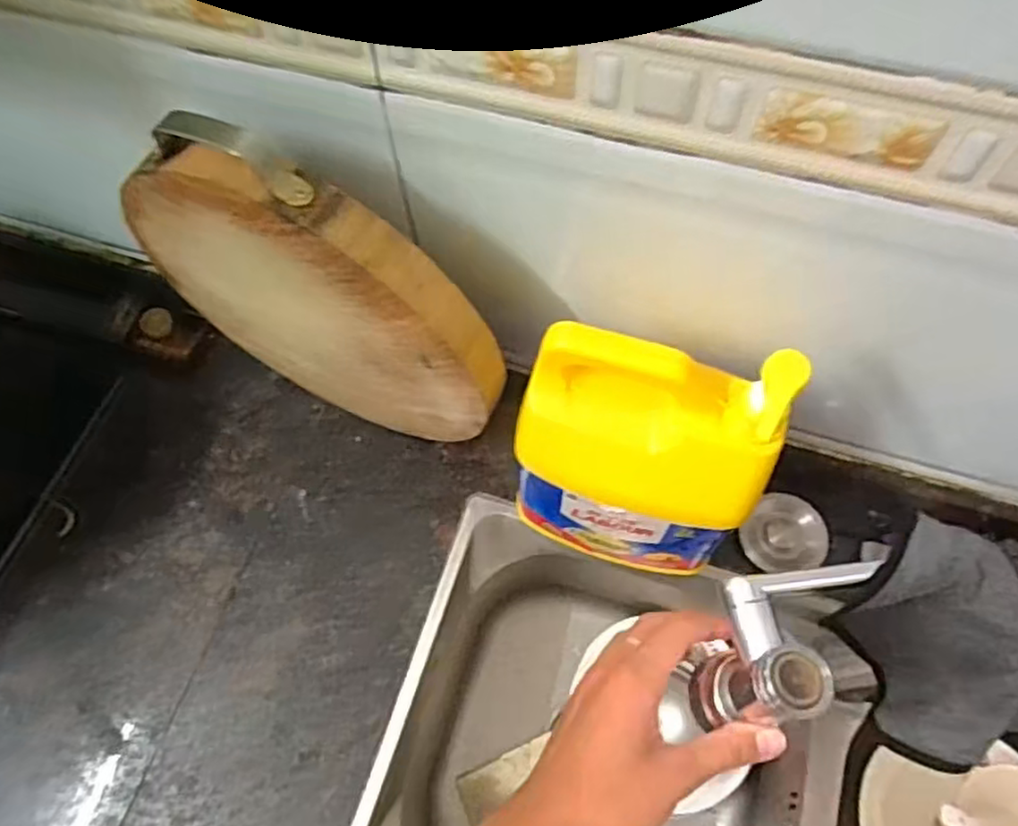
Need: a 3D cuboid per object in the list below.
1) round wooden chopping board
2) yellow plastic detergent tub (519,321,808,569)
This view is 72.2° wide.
[{"bbox_3d":[-0.156,-0.091,0.589,0.316,0.333,0.038,24,68,12],"label":"round wooden chopping board"},{"bbox_3d":[0.100,0.041,0.549,0.184,0.267,0.091,8,66,5],"label":"yellow plastic detergent tub"}]

